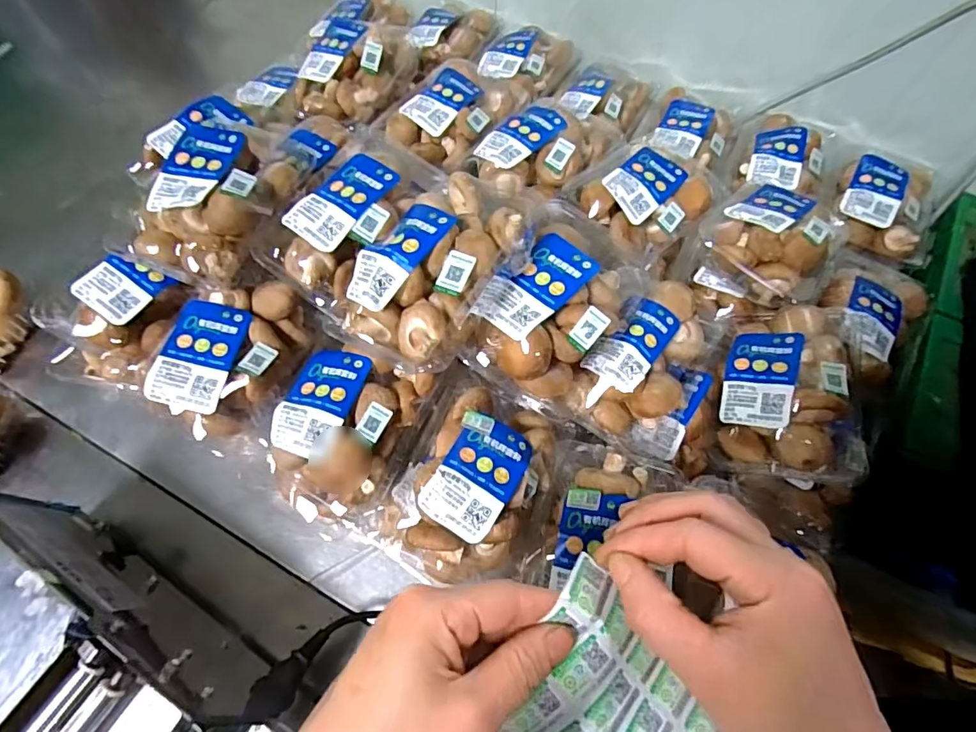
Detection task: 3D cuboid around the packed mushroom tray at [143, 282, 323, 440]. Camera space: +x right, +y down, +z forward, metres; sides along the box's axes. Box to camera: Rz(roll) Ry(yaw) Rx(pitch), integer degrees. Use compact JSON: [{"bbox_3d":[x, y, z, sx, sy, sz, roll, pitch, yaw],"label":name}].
[{"bbox_3d":[-0.233,-0.012,0.464,0.103,0.056,0.152,22,67,9],"label":"packed mushroom tray"}]

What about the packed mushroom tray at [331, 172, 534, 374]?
[{"bbox_3d":[-0.043,-0.083,0.389,0.110,0.047,0.173,27,68,11],"label":"packed mushroom tray"}]

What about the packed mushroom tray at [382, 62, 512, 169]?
[{"bbox_3d":[-0.038,-0.307,0.610,0.101,0.051,0.169,29,68,12],"label":"packed mushroom tray"}]

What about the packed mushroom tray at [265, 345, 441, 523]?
[{"bbox_3d":[-0.125,0.054,0.440,0.112,0.057,0.140,19,67,8],"label":"packed mushroom tray"}]

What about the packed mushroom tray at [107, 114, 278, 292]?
[{"bbox_3d":[-0.256,-0.144,0.467,0.104,0.065,0.147,22,67,9],"label":"packed mushroom tray"}]

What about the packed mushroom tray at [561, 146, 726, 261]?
[{"bbox_3d":[0.170,-0.187,0.548,0.141,0.063,0.114,-37,71,-16],"label":"packed mushroom tray"}]

